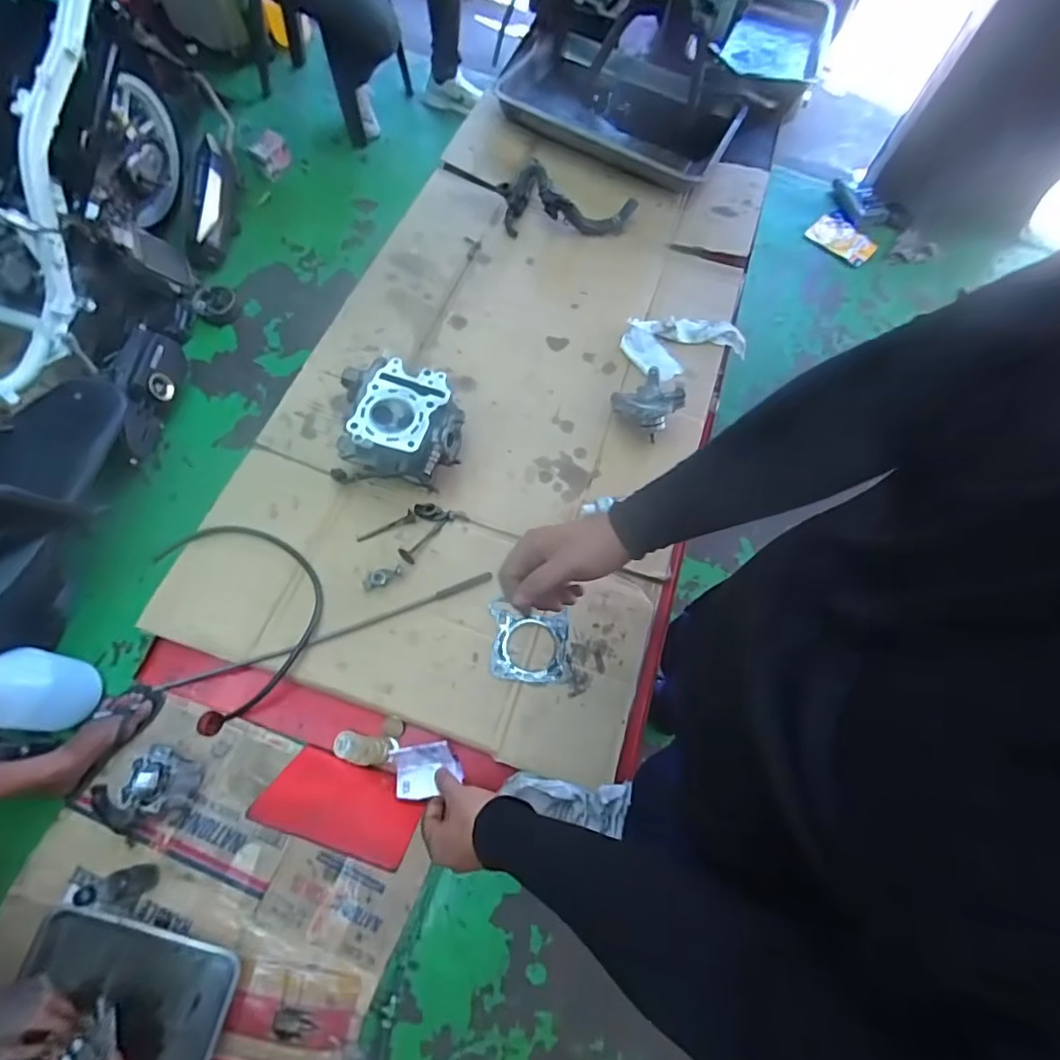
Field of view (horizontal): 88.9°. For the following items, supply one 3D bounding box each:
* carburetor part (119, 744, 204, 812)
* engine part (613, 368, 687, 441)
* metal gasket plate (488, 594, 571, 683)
[{"bbox_3d":[-0.773,0.526,1.142,0.117,0.117,0.130,7,67,-2],"label":"carburetor part"},{"bbox_3d":[0.175,-0.191,0.795,0.093,0.059,0.087,2,67,-4],"label":"engine part"},{"bbox_3d":[-0.001,0.139,0.679,0.096,0.006,0.099,2,68,-2],"label":"metal gasket plate"}]

